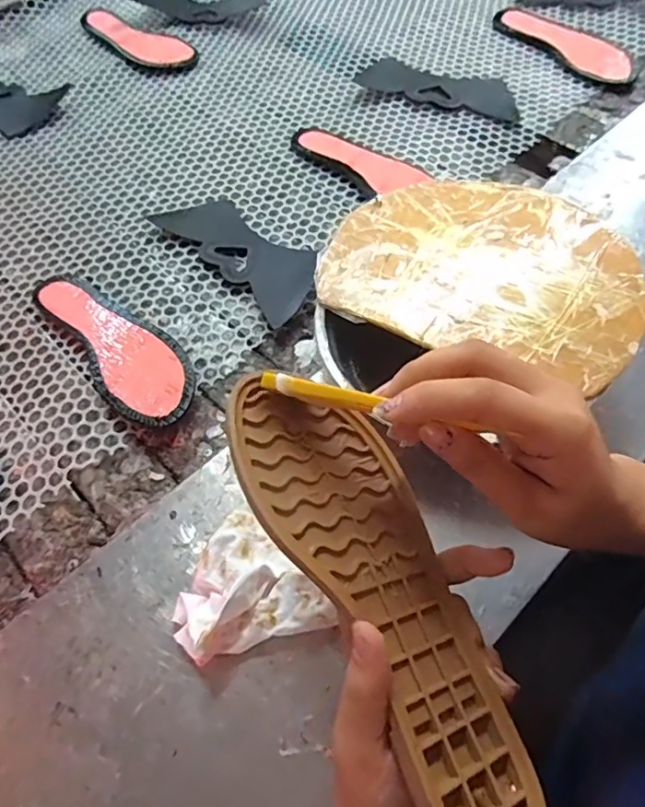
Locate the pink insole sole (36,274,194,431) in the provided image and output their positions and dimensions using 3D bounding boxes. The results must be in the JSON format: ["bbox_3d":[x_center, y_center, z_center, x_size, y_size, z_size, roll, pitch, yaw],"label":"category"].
[{"bbox_3d":[-0.192,-0.059,0.511,0.077,0.023,0.224,-36,62,-17],"label":"pink insole sole"}]

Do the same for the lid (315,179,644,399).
[{"bbox_3d":[0.130,-0.113,0.426,0.235,0.010,0.182,25,63,19],"label":"lid"}]

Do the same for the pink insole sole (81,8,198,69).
[{"bbox_3d":[-0.275,-0.539,0.790,0.217,0.020,0.076,38,68,25],"label":"pink insole sole"}]

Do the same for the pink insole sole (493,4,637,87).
[{"bbox_3d":[0.335,-0.498,0.739,0.082,0.011,0.223,-31,62,-15],"label":"pink insole sole"}]

